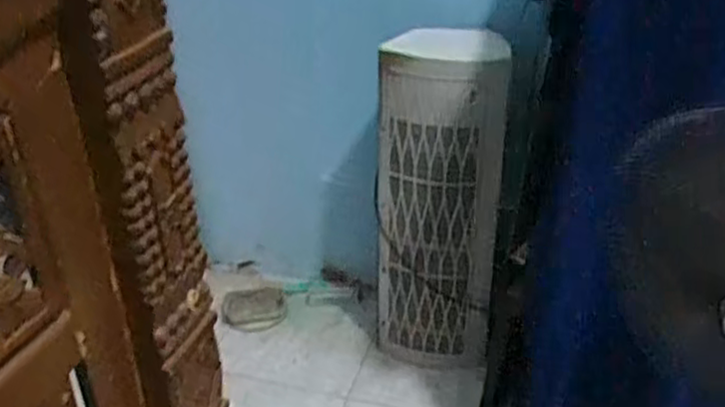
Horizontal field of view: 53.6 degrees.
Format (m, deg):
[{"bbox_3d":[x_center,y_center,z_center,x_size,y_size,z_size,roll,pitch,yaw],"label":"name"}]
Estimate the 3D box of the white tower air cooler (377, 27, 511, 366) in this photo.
[{"bbox_3d":[0.177,0.015,1.723,0.282,0.834,0.180,1,31,4],"label":"white tower air cooler"}]

